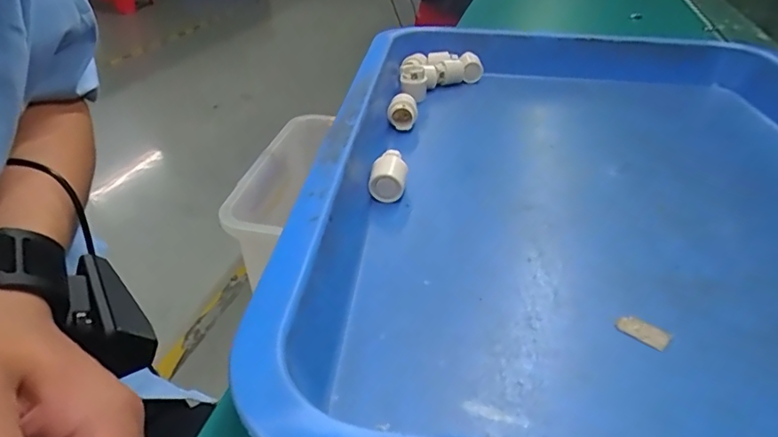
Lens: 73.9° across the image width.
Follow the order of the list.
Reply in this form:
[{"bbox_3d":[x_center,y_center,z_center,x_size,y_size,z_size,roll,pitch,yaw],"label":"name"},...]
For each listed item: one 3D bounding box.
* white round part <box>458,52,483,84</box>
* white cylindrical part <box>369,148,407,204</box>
[{"bbox_3d":[0.072,-0.133,0.456,0.019,0.021,0.024,6,34,5],"label":"white round part"},{"bbox_3d":[0.000,-0.023,0.298,0.020,0.024,0.025,3,34,0],"label":"white cylindrical part"}]

